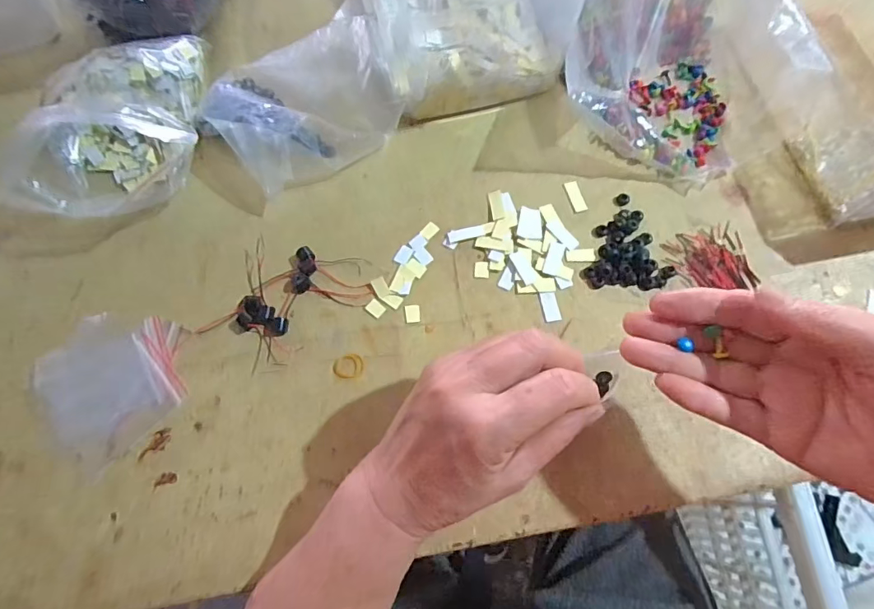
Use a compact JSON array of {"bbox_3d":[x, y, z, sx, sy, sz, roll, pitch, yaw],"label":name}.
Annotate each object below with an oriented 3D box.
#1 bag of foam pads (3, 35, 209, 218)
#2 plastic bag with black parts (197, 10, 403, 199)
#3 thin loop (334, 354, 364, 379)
[{"bbox_3d":[-0.261,-0.154,0.385,0.131,0.052,0.193,8,71,4],"label":"bag of foam pads"},{"bbox_3d":[-0.113,-0.169,0.388,0.151,0.050,0.128,-34,73,-10],"label":"plastic bag with black parts"},{"bbox_3d":[-0.063,0.044,0.336,0.021,0.004,0.017,-10,71,-3],"label":"thin loop"}]

